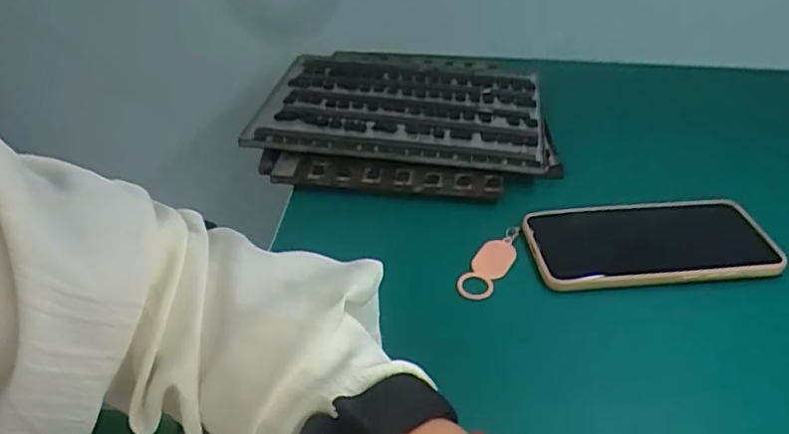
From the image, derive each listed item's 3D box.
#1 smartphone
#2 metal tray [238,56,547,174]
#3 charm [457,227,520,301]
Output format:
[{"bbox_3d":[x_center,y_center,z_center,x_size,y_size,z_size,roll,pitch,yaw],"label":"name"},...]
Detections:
[{"bbox_3d":[0.177,0.017,0.441,0.163,0.010,0.076,-4,36,-5],"label":"smartphone"},{"bbox_3d":[0.008,-0.103,0.577,0.245,0.024,0.187,4,36,7],"label":"metal tray"},{"bbox_3d":[0.068,0.029,0.433,0.022,0.009,0.073,21,41,27],"label":"charm"}]

